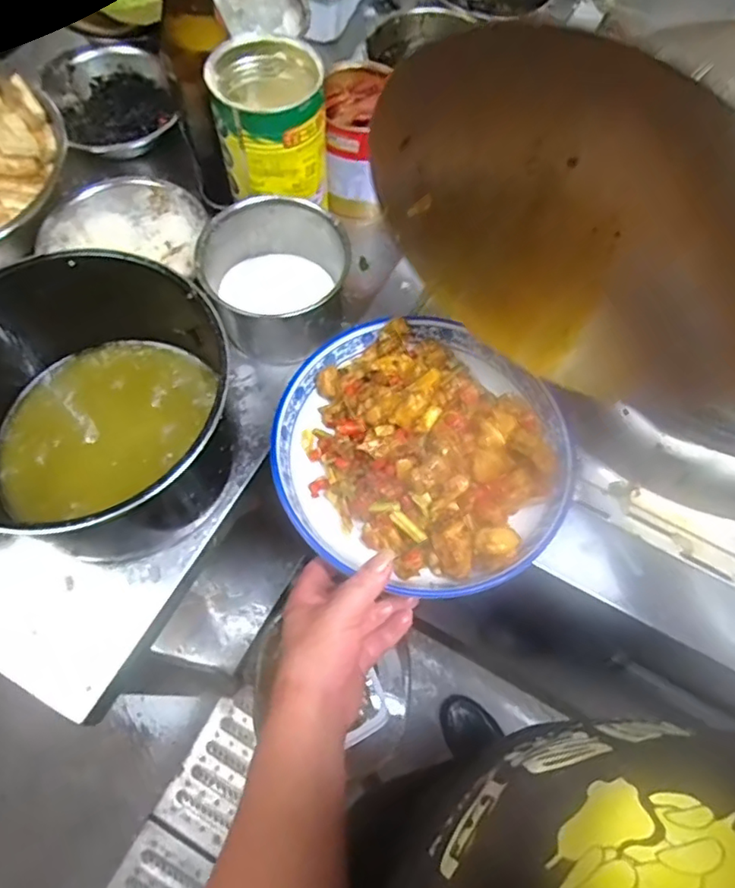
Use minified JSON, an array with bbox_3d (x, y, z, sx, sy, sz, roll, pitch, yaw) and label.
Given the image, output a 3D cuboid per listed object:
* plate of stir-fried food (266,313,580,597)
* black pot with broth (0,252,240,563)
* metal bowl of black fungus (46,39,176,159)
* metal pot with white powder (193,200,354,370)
[{"bbox_3d":[0.045,0.000,0.501,0.243,0.071,0.234,1,66,-3],"label":"plate of stir-fried food"},{"bbox_3d":[-0.221,-0.017,0.496,0.218,0.153,0.218,1,66,-3],"label":"black pot with broth"},{"bbox_3d":[-0.282,-0.388,0.674,0.130,0.056,0.128,1,66,-3],"label":"metal bowl of black fungus"},{"bbox_3d":[-0.087,-0.157,0.572,0.130,0.102,0.120,1,66,-3],"label":"metal pot with white powder"}]

